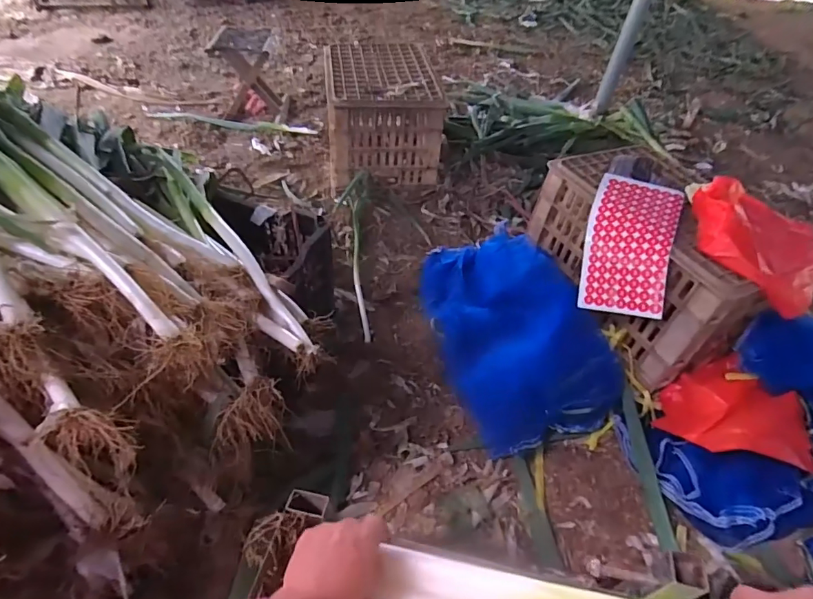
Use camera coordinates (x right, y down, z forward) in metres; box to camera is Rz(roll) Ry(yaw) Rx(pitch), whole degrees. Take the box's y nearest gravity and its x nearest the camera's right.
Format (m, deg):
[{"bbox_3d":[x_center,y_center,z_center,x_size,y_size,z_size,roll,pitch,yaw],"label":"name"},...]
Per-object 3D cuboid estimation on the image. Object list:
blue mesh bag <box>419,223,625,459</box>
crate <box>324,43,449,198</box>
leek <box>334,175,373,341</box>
[{"bbox_3d":[0.224,0.029,1.049,0.310,0.152,0.574,-10,49,-17],"label":"blue mesh bag"},{"bbox_3d":[-0.093,-0.614,1.525,0.341,0.266,0.467,-3,47,-10],"label":"crate"},{"bbox_3d":[-0.145,-0.140,1.224,0.097,0.067,0.581,1,47,-6],"label":"leek"}]

